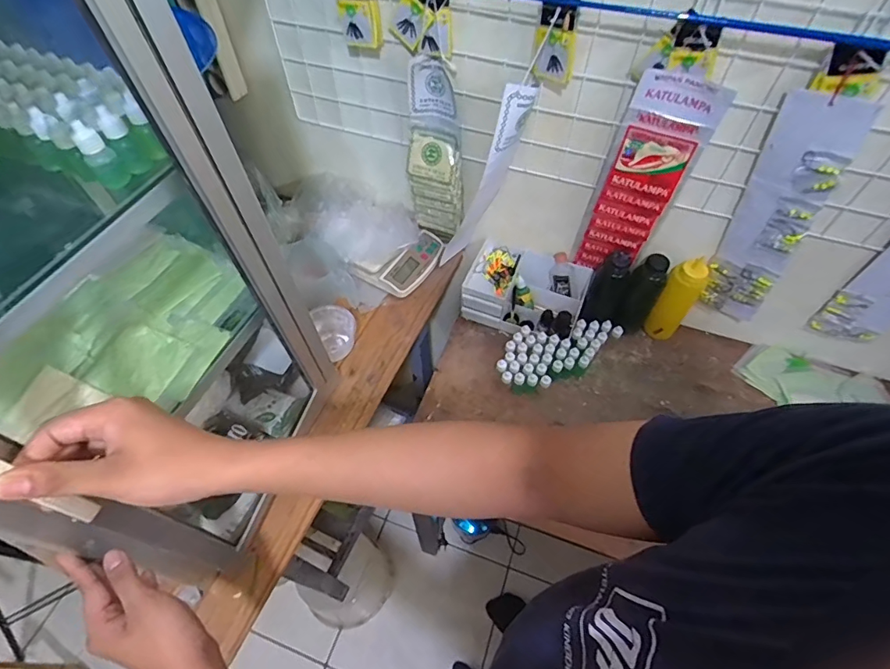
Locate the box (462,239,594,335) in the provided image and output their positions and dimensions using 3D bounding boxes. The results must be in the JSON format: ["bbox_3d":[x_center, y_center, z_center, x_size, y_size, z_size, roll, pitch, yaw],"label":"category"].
[{"bbox_3d":[0.159,-0.083,0.952,0.223,0.104,0.137,19,58,12],"label":"box"}]

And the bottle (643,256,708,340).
[{"bbox_3d":[0.426,-0.061,0.885,0.059,0.176,0.048,33,62,20],"label":"bottle"}]

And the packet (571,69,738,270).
[{"bbox_3d":[0.299,-0.222,0.750,0.112,0.364,0.024,26,60,12],"label":"packet"}]

